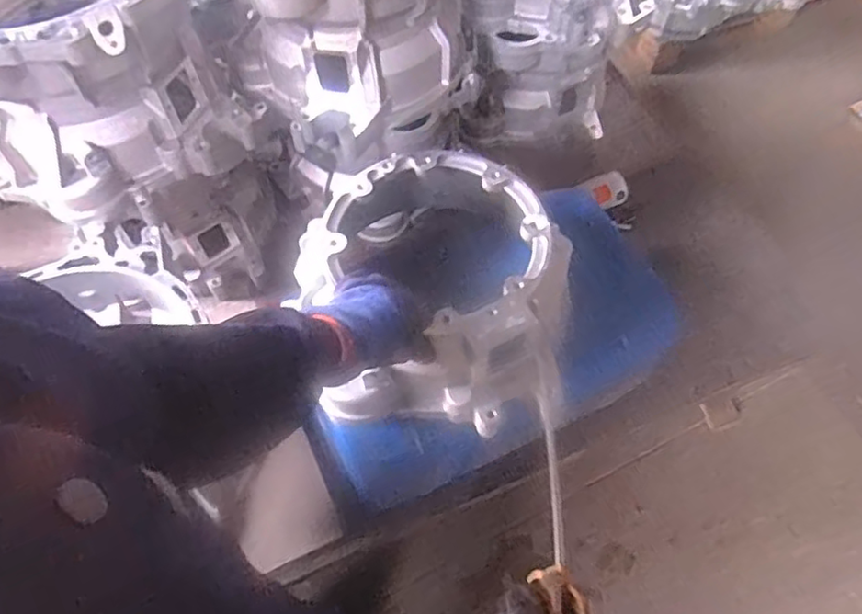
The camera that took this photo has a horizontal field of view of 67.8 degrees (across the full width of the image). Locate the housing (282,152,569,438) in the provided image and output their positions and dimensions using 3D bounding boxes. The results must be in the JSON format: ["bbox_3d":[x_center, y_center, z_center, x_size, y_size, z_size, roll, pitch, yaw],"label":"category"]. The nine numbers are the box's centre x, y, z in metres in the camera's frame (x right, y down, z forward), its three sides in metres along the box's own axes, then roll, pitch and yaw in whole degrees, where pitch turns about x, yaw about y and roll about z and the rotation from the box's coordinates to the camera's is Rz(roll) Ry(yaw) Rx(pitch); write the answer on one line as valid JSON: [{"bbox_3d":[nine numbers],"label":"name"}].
[{"bbox_3d":[-0.001,-0.033,0.733,0.285,0.133,0.320,2,59,0],"label":"housing"}]

